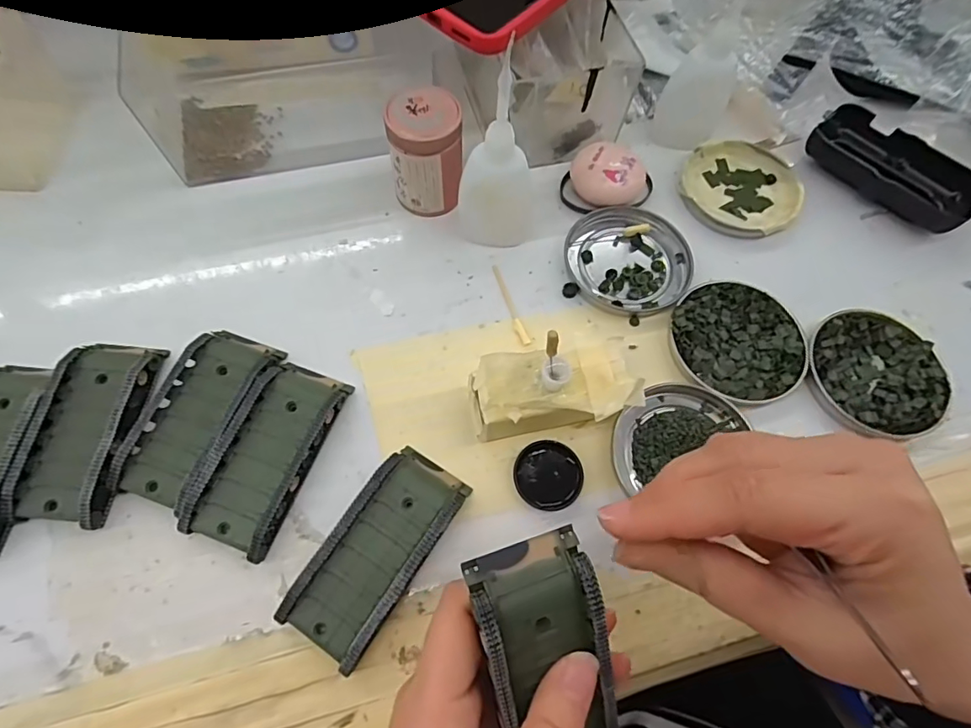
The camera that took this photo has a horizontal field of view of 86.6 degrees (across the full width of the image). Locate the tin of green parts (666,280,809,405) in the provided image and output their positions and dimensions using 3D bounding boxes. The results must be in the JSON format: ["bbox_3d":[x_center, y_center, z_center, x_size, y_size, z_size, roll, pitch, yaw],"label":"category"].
[{"bbox_3d":[0.149,-0.014,0.306,0.076,0.011,0.076,1,66,-2],"label":"tin of green parts"}]

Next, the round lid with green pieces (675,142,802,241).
[{"bbox_3d":[0.175,-0.121,0.357,0.080,0.012,0.079,1,66,-2],"label":"round lid with green pieces"}]

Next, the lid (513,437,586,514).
[{"bbox_3d":[0.033,0.059,0.272,0.035,0.007,0.035,1,66,-2],"label":"lid"}]

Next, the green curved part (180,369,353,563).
[{"bbox_3d":[-0.111,0.045,0.267,0.044,0.018,0.096,21,67,6],"label":"green curved part"}]

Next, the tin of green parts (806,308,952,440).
[{"bbox_3d":[0.227,0.005,0.300,0.076,0.010,0.077,1,66,-2],"label":"tin of green parts"}]

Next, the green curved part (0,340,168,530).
[{"bbox_3d":[-0.204,0.032,0.268,0.050,0.019,0.094,5,66,-1],"label":"green curved part"}]

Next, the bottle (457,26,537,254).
[{"bbox_3d":[0.010,-0.114,0.294,0.048,0.106,0.044,10,66,2],"label":"bottle"}]

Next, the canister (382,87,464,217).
[{"bbox_3d":[-0.037,-0.129,0.321,0.043,0.065,0.038,-3,66,-4],"label":"canister"}]

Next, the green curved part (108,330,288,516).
[{"bbox_3d":[-0.151,0.026,0.273,0.045,0.020,0.096,20,67,6],"label":"green curved part"}]

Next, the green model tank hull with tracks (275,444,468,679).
[{"bbox_3d":[-0.051,0.088,0.249,0.044,0.018,0.097,32,68,11],"label":"green model tank hull with tracks"}]

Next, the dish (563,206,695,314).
[{"bbox_3d":[0.092,-0.068,0.330,0.075,0.009,0.074,1,66,-2],"label":"dish"}]

